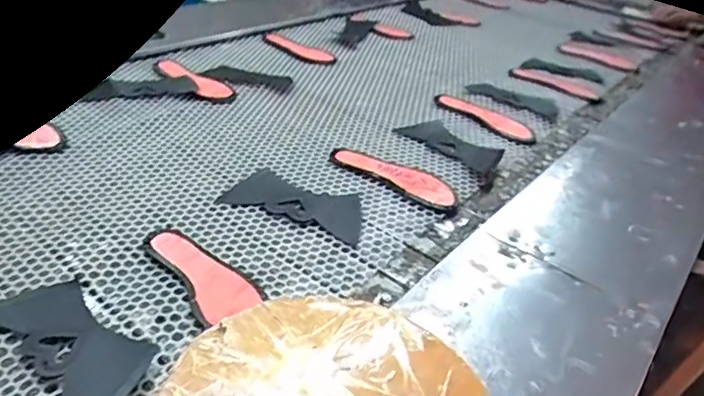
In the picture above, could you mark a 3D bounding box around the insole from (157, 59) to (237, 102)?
[{"bbox_3d":[-0.335,-0.251,1.055,0.248,0.024,0.068,28,40,28],"label":"insole"}]

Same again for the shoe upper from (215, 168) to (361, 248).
[{"bbox_3d":[-0.077,0.005,0.744,0.207,0.009,0.110,16,35,13],"label":"shoe upper"}]

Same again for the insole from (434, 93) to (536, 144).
[{"bbox_3d":[0.272,-0.170,1.048,0.085,0.009,0.231,-25,46,-38],"label":"insole"}]

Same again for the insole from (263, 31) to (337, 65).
[{"bbox_3d":[-0.127,-0.382,1.298,0.102,0.007,0.241,-24,45,-37],"label":"insole"}]

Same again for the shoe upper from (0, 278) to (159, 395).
[{"bbox_3d":[-0.275,0.140,0.507,0.192,0.015,0.091,30,41,30],"label":"shoe upper"}]

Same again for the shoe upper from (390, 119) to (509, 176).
[{"bbox_3d":[0.180,-0.102,0.936,0.192,0.014,0.119,29,37,26],"label":"shoe upper"}]

